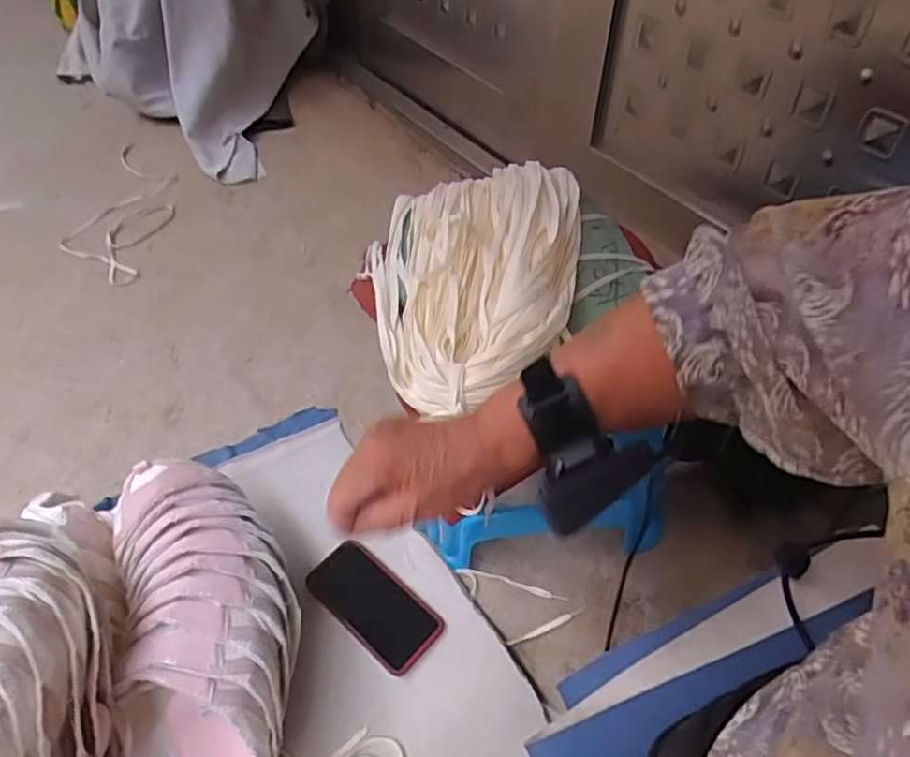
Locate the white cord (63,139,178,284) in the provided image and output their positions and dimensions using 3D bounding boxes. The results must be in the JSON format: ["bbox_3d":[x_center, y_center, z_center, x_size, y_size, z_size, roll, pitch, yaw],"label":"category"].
[{"bbox_3d":[-0.673,-0.354,1.331,0.198,0.020,0.485,-3,49,4],"label":"white cord"}]

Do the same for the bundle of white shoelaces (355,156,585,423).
[{"bbox_3d":[0.011,-0.107,0.651,0.220,0.076,0.370,6,48,5],"label":"bundle of white shoelaces"}]

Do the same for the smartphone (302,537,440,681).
[{"bbox_3d":[-0.094,0.263,0.753,0.157,0.005,0.082,37,61,18],"label":"smartphone"}]

